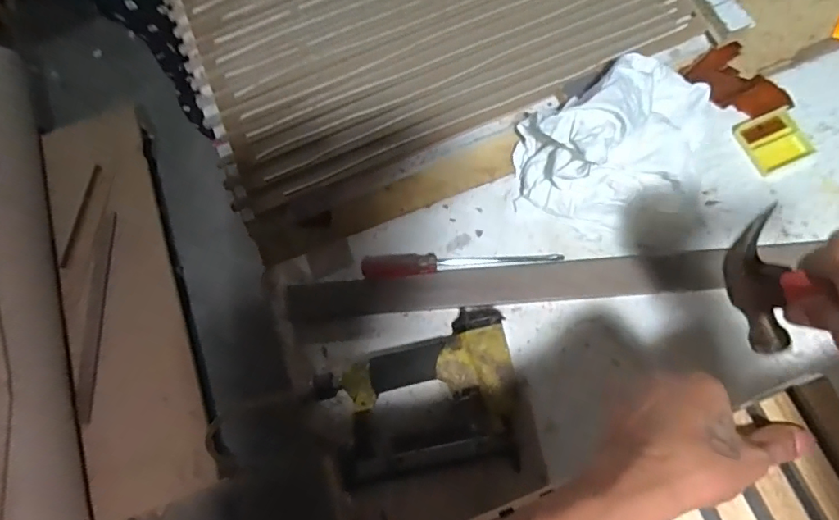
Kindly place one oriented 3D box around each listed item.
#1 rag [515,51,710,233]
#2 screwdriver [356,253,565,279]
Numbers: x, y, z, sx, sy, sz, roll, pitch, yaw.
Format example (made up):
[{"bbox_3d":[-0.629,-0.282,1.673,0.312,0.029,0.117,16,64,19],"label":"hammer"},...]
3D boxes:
[{"bbox_3d":[0.224,-0.127,0.529,0.227,0.106,0.168,-23,73,-2],"label":"rag"},{"bbox_3d":[0.046,0.004,0.557,0.218,0.020,0.026,-2,76,1],"label":"screwdriver"}]

